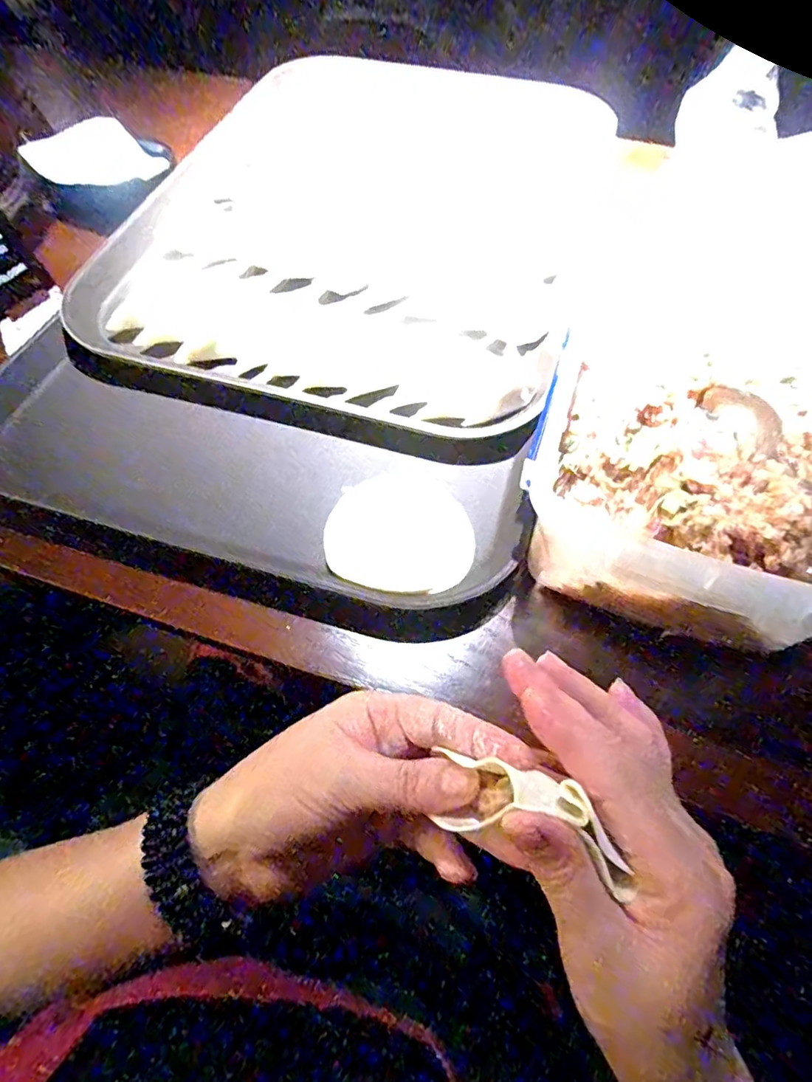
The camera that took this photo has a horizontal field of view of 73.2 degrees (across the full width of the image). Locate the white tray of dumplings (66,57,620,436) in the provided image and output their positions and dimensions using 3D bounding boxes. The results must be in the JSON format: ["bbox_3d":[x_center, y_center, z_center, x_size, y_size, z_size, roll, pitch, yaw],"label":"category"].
[{"bbox_3d":[-0.030,-0.289,0.486,0.385,0.034,0.472,16,60,10],"label":"white tray of dumplings"}]

